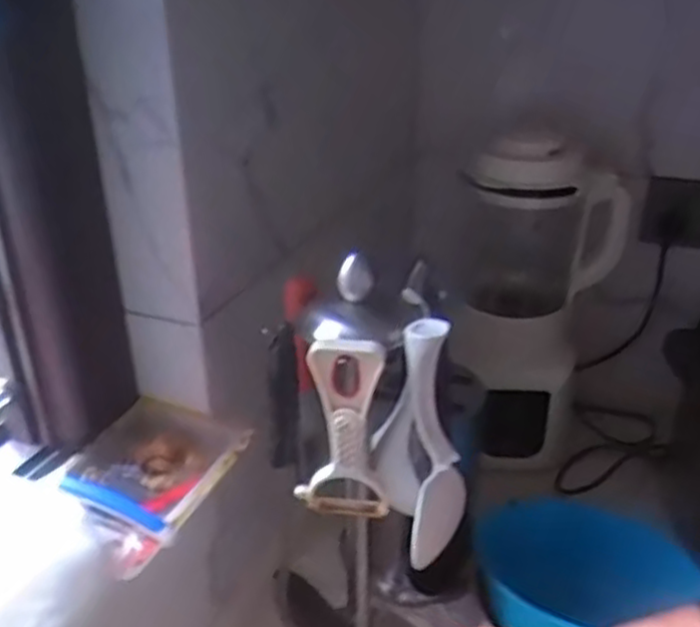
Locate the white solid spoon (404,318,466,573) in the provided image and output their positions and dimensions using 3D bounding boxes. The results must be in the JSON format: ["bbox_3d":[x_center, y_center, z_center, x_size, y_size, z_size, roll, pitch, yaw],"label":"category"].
[{"bbox_3d":[0.060,0.096,0.517,0.048,0.189,0.034,4,28,8],"label":"white solid spoon"}]

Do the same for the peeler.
[{"bbox_3d":[-0.005,0.084,0.499,0.059,0.144,0.013,2,28,4],"label":"peeler"}]

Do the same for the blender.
[{"bbox_3d":[0.227,-0.036,0.940,0.212,0.386,0.225,9,29,16],"label":"blender"}]

